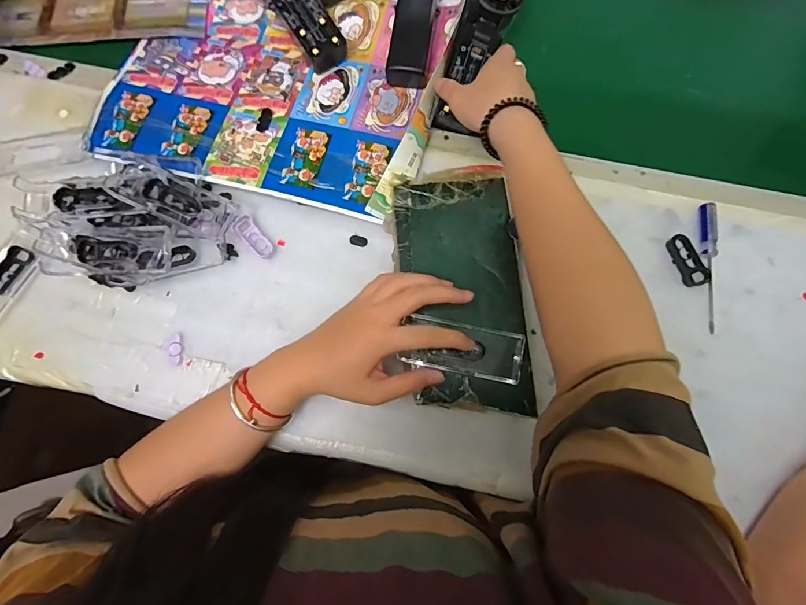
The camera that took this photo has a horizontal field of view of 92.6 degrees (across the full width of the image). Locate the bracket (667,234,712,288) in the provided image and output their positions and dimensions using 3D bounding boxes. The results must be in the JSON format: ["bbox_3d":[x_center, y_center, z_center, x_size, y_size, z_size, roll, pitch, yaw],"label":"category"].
[{"bbox_3d":[0.269,-0.040,0.364,0.022,0.011,0.051,-19,79,-3],"label":"bracket"}]

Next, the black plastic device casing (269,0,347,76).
[{"bbox_3d":[-0.120,-0.326,0.408,0.046,0.026,0.158,-34,92,-6],"label":"black plastic device casing"}]

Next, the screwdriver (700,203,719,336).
[{"bbox_3d":[0.289,-0.033,0.359,0.017,0.012,0.122,2,78,1],"label":"screwdriver"}]

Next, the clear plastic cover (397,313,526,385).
[{"bbox_3d":[0.052,0.040,0.336,0.103,0.017,0.045,8,79,1],"label":"clear plastic cover"}]

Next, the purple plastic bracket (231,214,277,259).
[{"bbox_3d":[-0.146,-0.063,0.379,0.019,0.006,0.050,-41,81,-7],"label":"purple plastic bracket"}]

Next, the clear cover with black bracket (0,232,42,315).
[{"bbox_3d":[-0.381,-0.021,0.365,0.038,0.007,0.092,30,80,6],"label":"clear cover with black bracket"}]

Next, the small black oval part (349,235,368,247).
[{"bbox_3d":[-0.044,-0.062,0.383,0.018,0.004,0.010,19,79,4],"label":"small black oval part"}]

